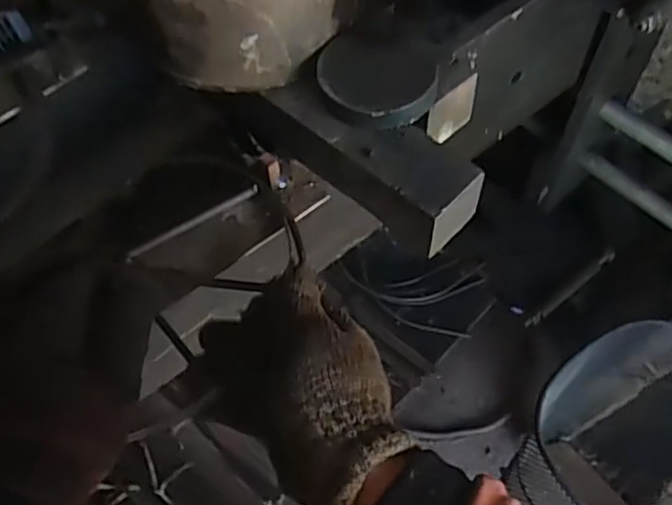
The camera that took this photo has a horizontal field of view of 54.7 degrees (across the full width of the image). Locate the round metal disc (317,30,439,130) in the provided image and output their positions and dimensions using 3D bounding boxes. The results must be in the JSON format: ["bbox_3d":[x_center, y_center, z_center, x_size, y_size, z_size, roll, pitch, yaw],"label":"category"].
[{"bbox_3d":[0.029,-0.121,0.444,0.077,0.023,0.086,1,60,5],"label":"round metal disc"}]

